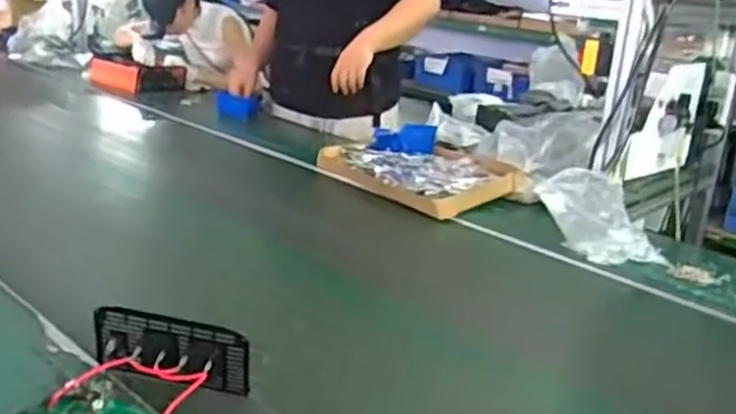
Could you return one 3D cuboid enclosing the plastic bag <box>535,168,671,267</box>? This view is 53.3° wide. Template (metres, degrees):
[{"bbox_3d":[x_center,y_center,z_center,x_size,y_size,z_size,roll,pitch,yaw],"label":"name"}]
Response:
[{"bbox_3d":[0.468,0.025,1.465,0.183,0.061,0.252,-7,47,-11],"label":"plastic bag"}]

